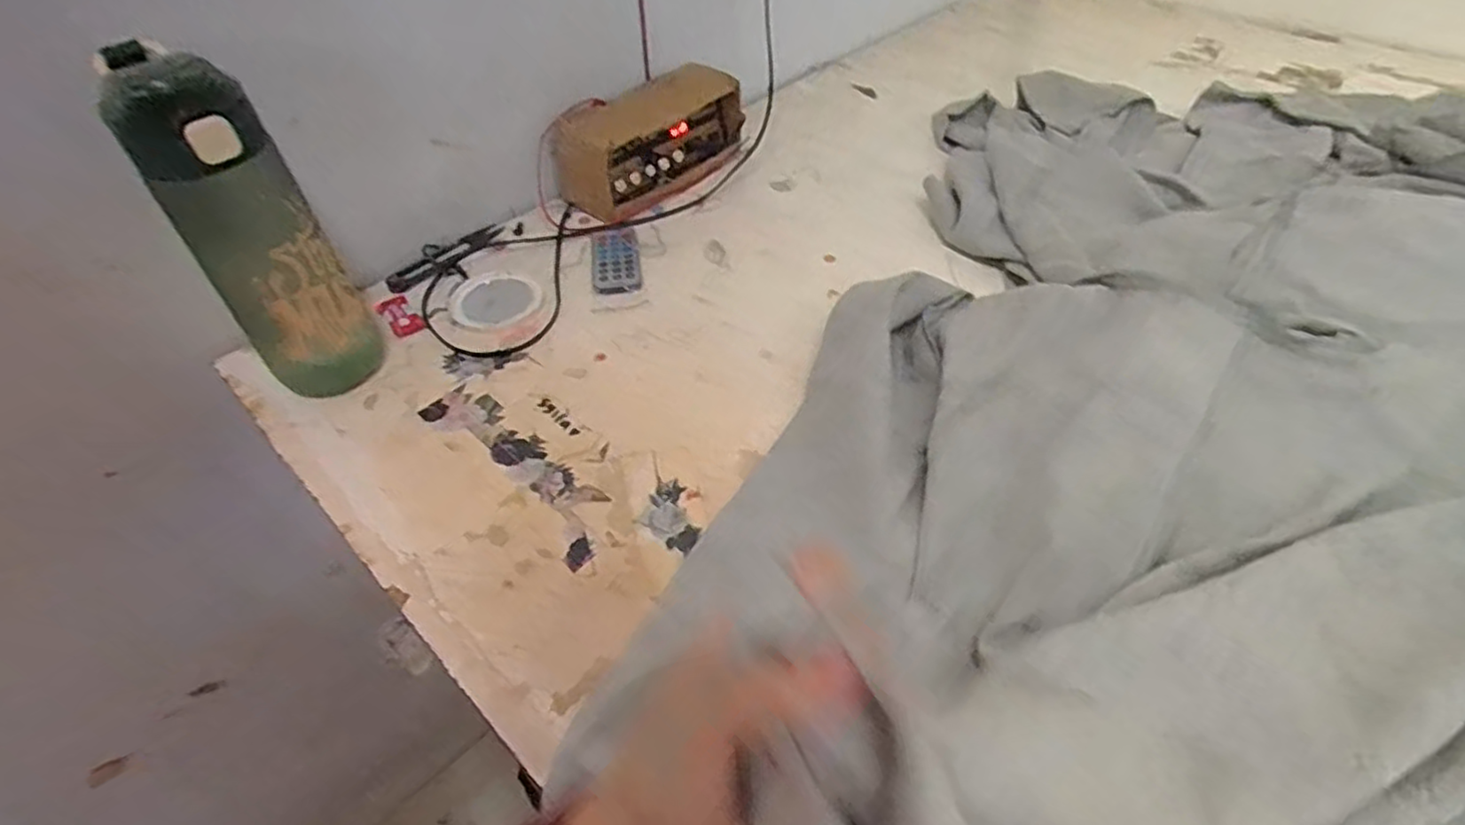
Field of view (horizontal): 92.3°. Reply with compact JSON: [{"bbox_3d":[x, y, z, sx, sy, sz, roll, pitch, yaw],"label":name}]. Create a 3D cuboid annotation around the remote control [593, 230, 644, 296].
[{"bbox_3d":[-0.100,-0.133,0.613,0.040,0.007,0.087,-7,47,-4],"label":"remote control"}]

